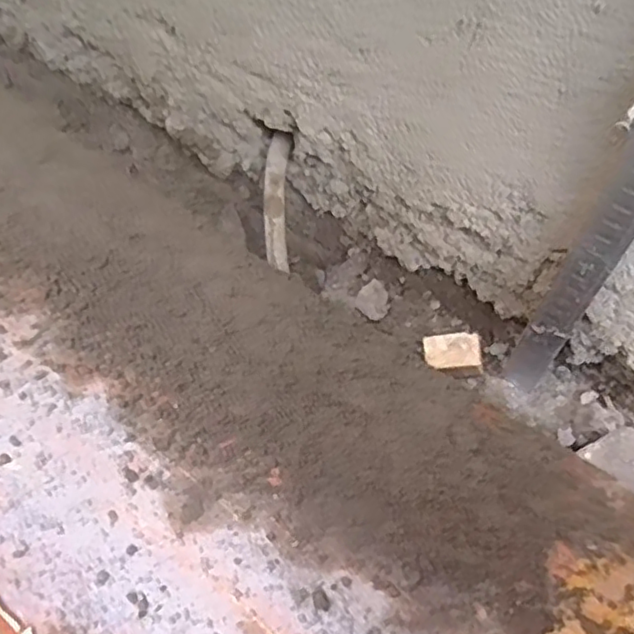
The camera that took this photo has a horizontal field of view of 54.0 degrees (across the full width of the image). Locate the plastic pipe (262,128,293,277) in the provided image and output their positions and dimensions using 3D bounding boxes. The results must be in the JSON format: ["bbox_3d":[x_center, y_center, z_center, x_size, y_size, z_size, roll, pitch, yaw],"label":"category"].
[{"bbox_3d":[-0.044,-0.127,0.689,0.031,0.016,0.147,2,97,2],"label":"plastic pipe"}]

